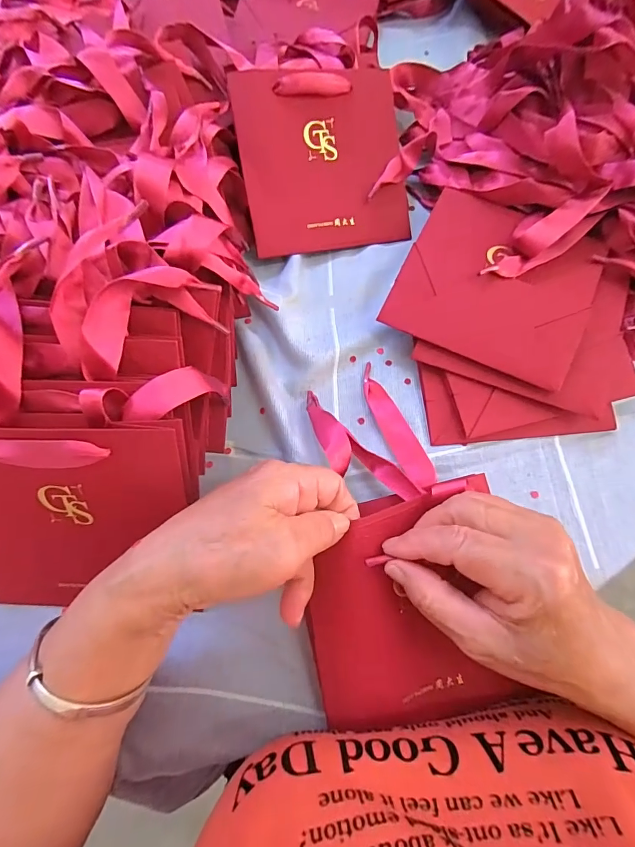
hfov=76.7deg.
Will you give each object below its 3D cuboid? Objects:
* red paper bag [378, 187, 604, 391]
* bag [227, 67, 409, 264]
[{"bbox_3d":[0.140,-0.113,0.311,0.136,0.016,0.142,25,73,11],"label":"red paper bag"},{"bbox_3d":[0.007,-0.221,0.340,0.138,0.006,0.138,-11,100,-10],"label":"bag"}]

